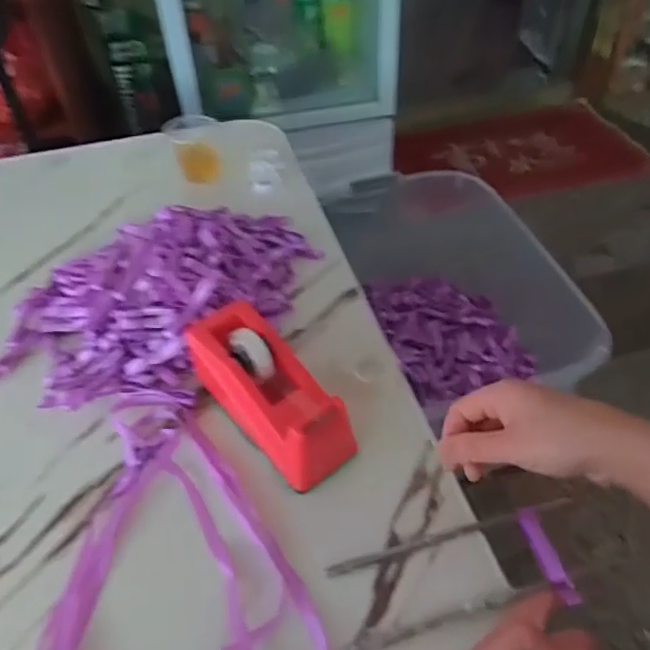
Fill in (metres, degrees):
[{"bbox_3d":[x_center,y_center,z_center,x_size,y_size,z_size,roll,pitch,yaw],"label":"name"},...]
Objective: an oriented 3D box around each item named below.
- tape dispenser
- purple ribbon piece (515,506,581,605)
[{"bbox_3d":[-0.044,0.047,0.443,0.061,0.063,0.151,-31,51,-25],"label":"tape dispenser"},{"bbox_3d":[0.150,0.156,0.383,0.011,0.013,0.067,-11,44,-8],"label":"purple ribbon piece"}]

